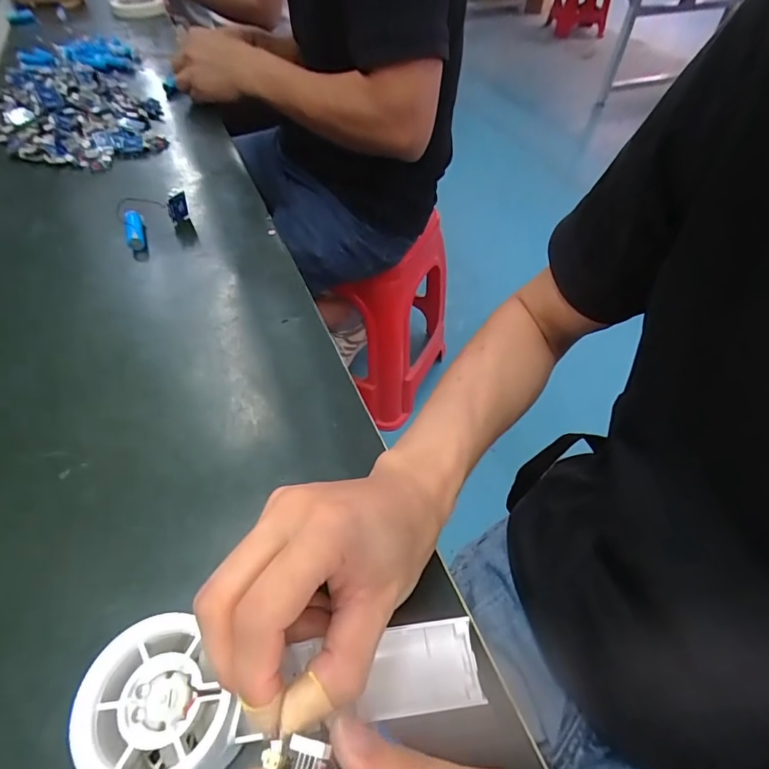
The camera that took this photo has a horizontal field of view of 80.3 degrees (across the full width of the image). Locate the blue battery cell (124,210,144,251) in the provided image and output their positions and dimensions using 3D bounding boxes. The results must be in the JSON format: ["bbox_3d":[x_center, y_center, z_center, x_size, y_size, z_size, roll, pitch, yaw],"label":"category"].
[{"bbox_3d":[-0.247,-0.152,0.451,0.017,0.016,0.053,-18,54,-14],"label":"blue battery cell"}]

